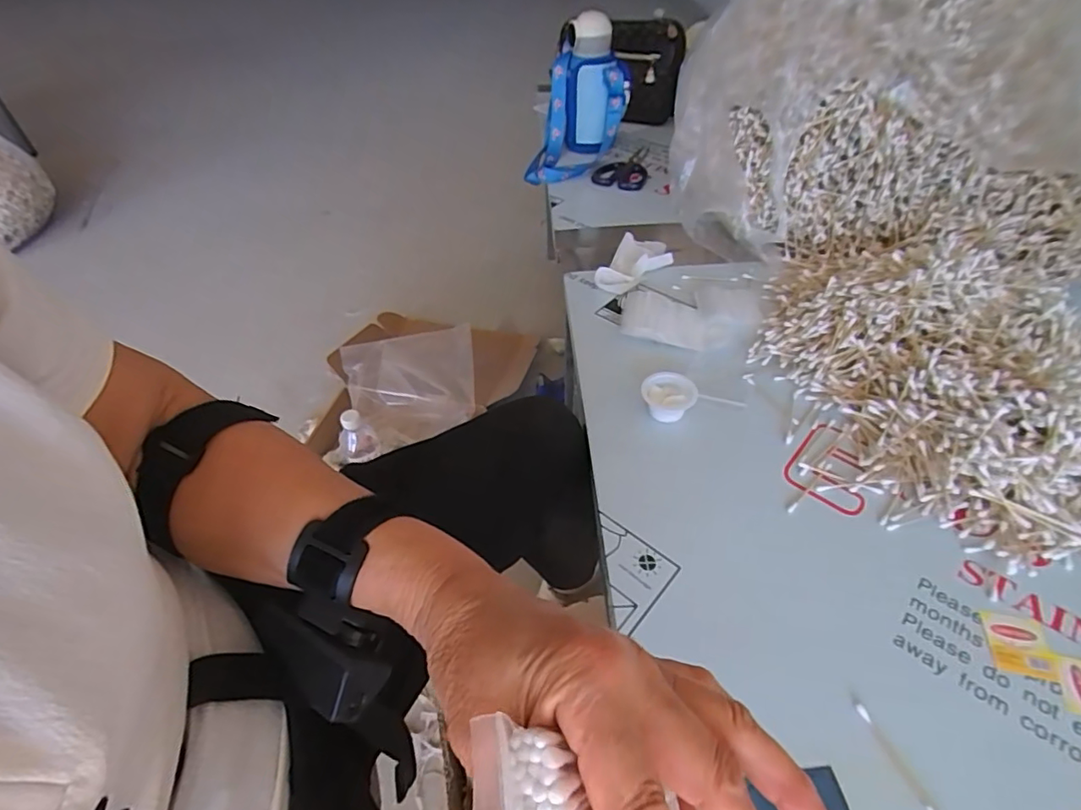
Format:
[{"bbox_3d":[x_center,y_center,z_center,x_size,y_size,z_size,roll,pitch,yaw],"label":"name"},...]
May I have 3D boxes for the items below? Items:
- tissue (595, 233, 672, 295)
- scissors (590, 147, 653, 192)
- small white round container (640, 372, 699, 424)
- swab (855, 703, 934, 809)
[{"bbox_3d":[0.129,-0.189,0.717,0.074,0.022,0.123,20,51,20],"label":"tissue"},{"bbox_3d":[0.155,-0.422,0.948,0.089,0.019,0.131,18,50,18],"label":"scissors"},{"bbox_3d":[0.131,-0.007,0.549,0.054,0.027,0.049,15,49,16],"label":"small white round container"},{"bbox_3d":[0.229,0.230,0.338,0.006,0.004,0.073,-16,48,-13],"label":"swab"}]

